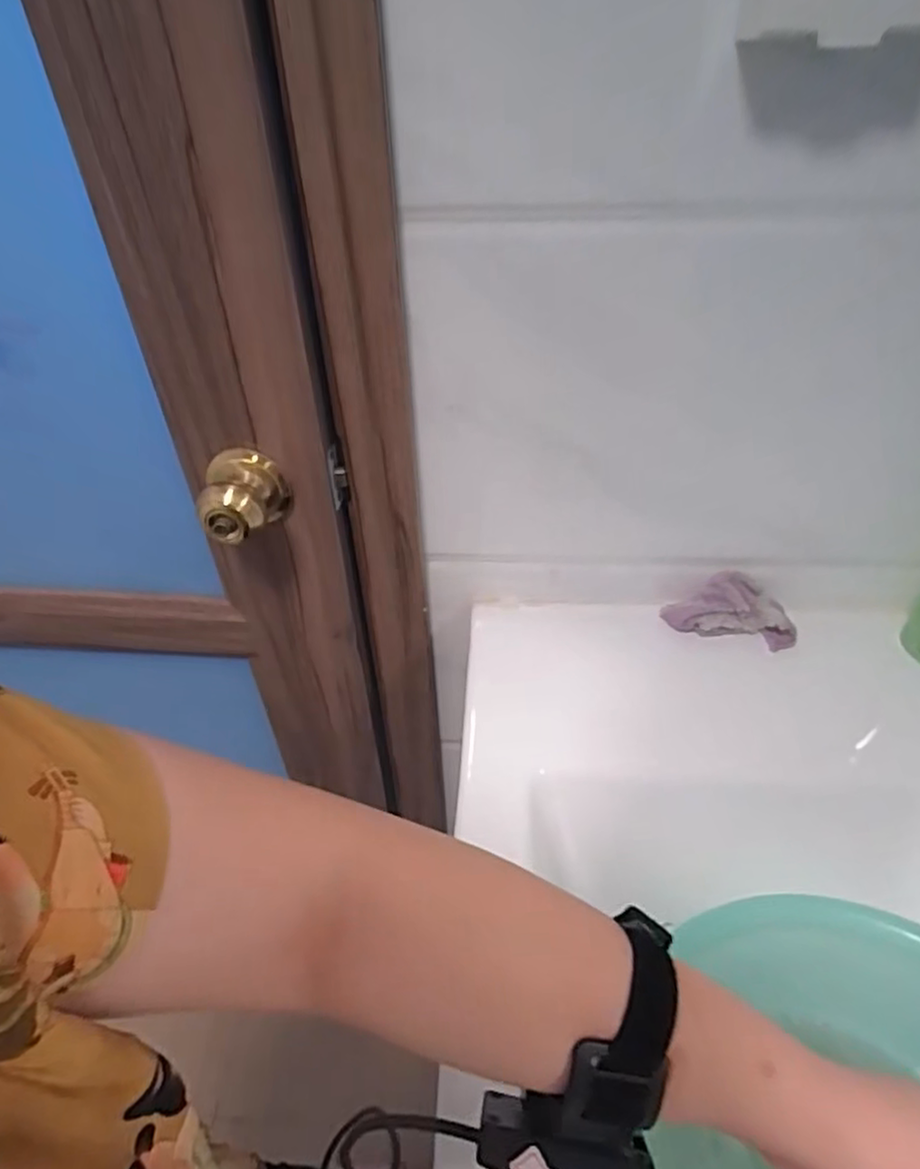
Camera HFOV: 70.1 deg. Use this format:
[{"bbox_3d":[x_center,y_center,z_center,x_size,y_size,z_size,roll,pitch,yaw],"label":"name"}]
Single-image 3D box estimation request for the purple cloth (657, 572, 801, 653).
[{"bbox_3d":[0.260,0.026,0.634,0.119,0.053,0.045,8,42,10],"label":"purple cloth"}]

